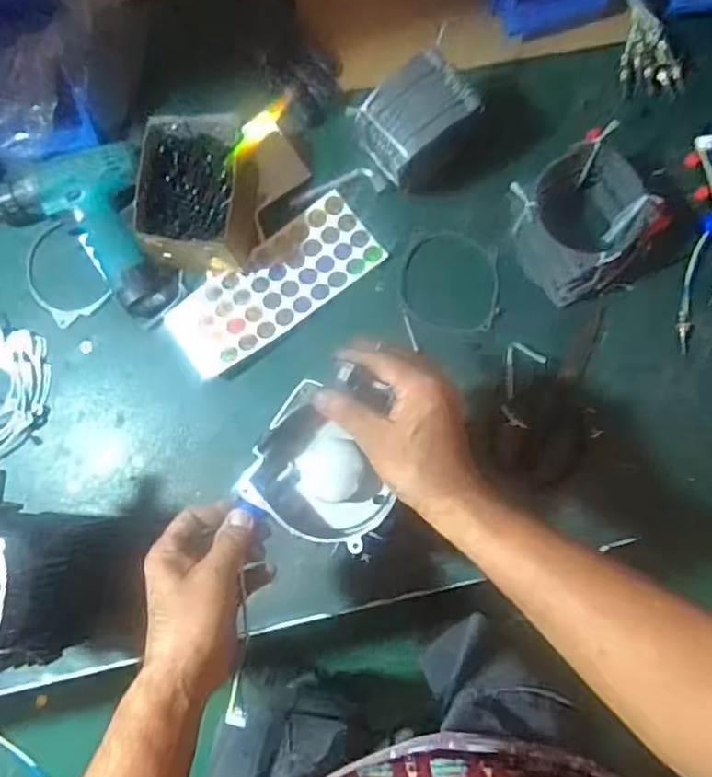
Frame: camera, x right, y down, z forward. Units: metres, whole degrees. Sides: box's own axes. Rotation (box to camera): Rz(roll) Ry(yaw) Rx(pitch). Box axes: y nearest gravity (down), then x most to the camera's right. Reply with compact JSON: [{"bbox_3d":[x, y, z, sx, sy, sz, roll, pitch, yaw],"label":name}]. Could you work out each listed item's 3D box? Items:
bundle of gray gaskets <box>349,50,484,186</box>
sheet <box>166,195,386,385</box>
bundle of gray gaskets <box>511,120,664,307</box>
[{"bbox_3d":[0.061,-0.271,0.660,0.118,0.102,0.079,-36,82,-3],"label":"bundle of gray gaskets"},{"bbox_3d":[-0.092,-0.116,0.716,0.248,0.011,0.105,-36,75,-6],"label":"sheet"},{"bbox_3d":[0.239,-0.175,0.666,0.137,0.070,0.131,-35,82,-3],"label":"bundle of gray gaskets"}]

